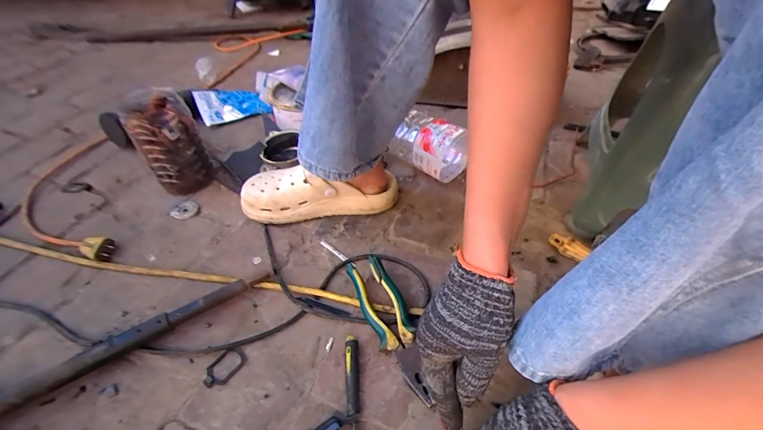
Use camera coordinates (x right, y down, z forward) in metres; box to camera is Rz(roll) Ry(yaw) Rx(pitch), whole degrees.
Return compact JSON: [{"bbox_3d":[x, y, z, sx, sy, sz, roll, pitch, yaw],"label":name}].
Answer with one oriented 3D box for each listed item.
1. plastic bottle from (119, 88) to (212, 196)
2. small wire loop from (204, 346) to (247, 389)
[{"bbox_3d":[-0.367,-0.125,0.590,0.095,0.148,0.097,-26,49,-24],"label":"plastic bottle"},{"bbox_3d":[-0.183,0.177,0.394,0.034,0.004,0.049,26,50,25],"label":"small wire loop"}]

